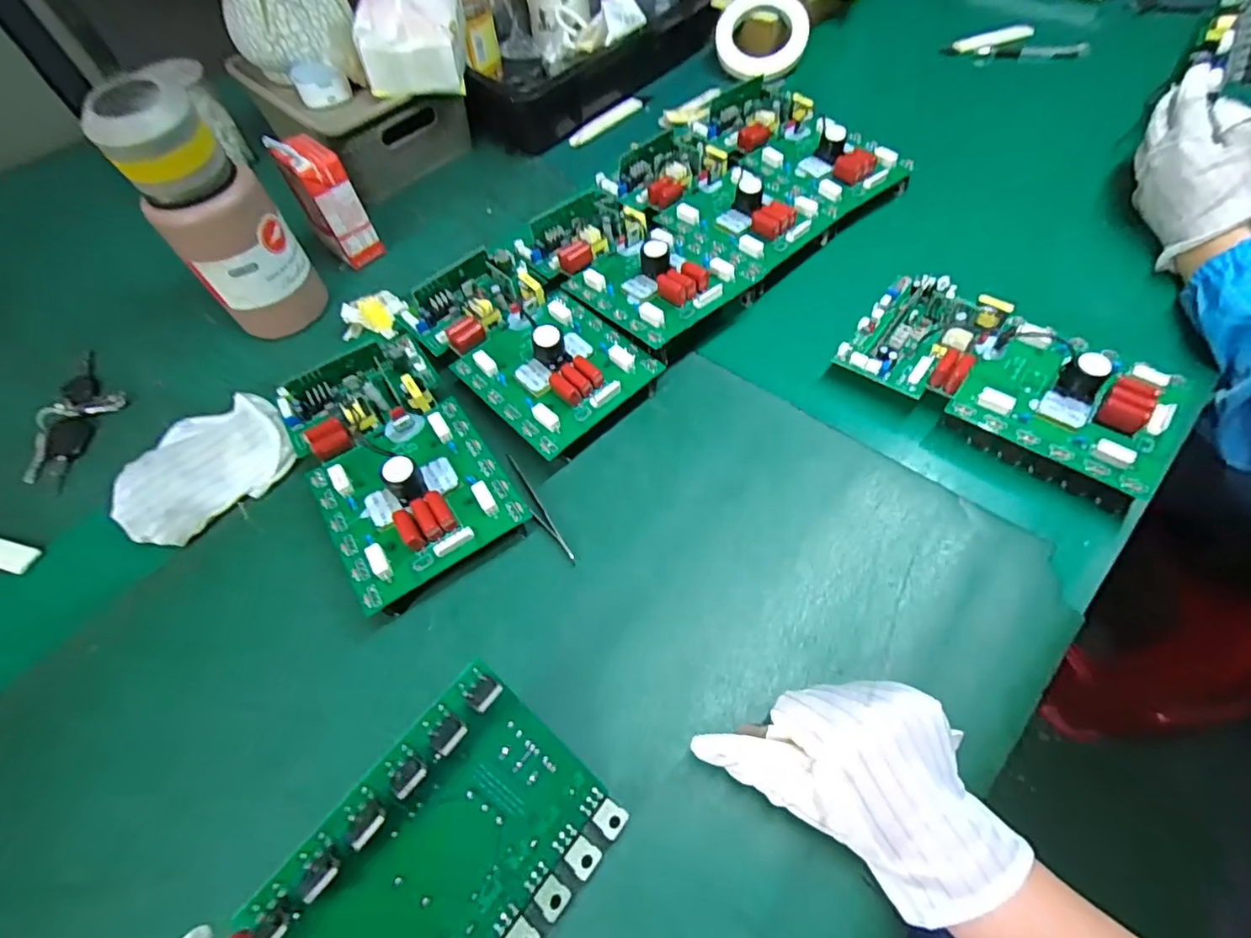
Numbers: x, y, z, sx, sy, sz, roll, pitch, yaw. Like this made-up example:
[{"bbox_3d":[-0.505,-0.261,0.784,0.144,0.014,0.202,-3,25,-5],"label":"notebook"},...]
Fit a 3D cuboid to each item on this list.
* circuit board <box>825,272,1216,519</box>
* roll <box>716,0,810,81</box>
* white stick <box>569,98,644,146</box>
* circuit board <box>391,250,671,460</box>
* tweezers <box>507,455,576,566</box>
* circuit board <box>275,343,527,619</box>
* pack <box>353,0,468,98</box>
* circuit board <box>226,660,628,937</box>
[{"bbox_3d":[0.298,-0.075,0.451,0.231,0.048,0.120,32,66,21],"label":"circuit board"},{"bbox_3d":[0.175,-0.559,0.734,0.112,0.012,0.119,-1,87,9],"label":"roll"},{"bbox_3d":[-0.024,-0.439,0.728,0.120,0.017,0.013,-41,65,-18],"label":"white stick"},{"bbox_3d":[-0.087,-0.111,0.496,0.127,0.046,0.214,-40,65,-18],"label":"circuit board"},{"bbox_3d":[-0.066,0.031,0.434,0.011,0.011,0.099,-29,63,-12],"label":"tweezers"},{"bbox_3d":[-0.178,-0.008,0.442,0.127,0.049,0.212,-32,62,-14],"label":"circuit board"},{"bbox_3d":[-0.224,-0.476,0.604,0.099,0.089,0.141,-2,59,3],"label":"pack"},{"bbox_3d":[-0.105,0.217,0.259,0.221,0.127,0.025,-46,26,-26],"label":"circuit board"}]

